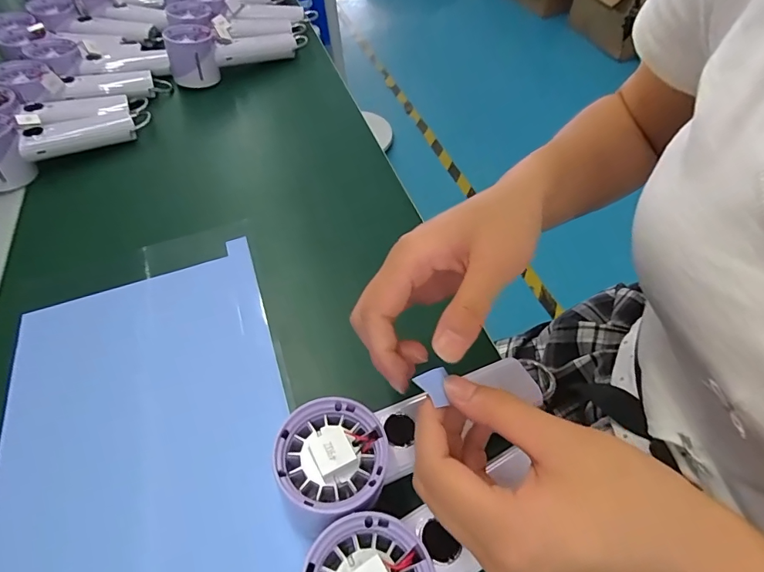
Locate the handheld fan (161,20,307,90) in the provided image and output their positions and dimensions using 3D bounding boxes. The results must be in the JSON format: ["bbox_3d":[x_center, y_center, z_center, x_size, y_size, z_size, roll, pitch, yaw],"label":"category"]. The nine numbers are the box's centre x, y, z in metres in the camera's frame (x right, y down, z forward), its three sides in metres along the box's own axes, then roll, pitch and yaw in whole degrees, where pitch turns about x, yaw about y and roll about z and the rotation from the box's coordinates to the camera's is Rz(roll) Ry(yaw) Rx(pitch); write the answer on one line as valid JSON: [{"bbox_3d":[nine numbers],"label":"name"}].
[{"bbox_3d":[-0.210,-0.349,0.636,0.201,0.065,0.074,-30,56,-17],"label":"handheld fan"}]

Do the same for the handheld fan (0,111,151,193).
[{"bbox_3d":[-0.369,-0.174,0.501,0.190,0.059,0.066,-26,54,-14],"label":"handheld fan"}]

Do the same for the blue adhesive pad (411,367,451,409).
[{"bbox_3d":[0.026,0.049,0.215,0.016,0.004,0.019,-18,53,-9],"label":"blue adhesive pad"}]

